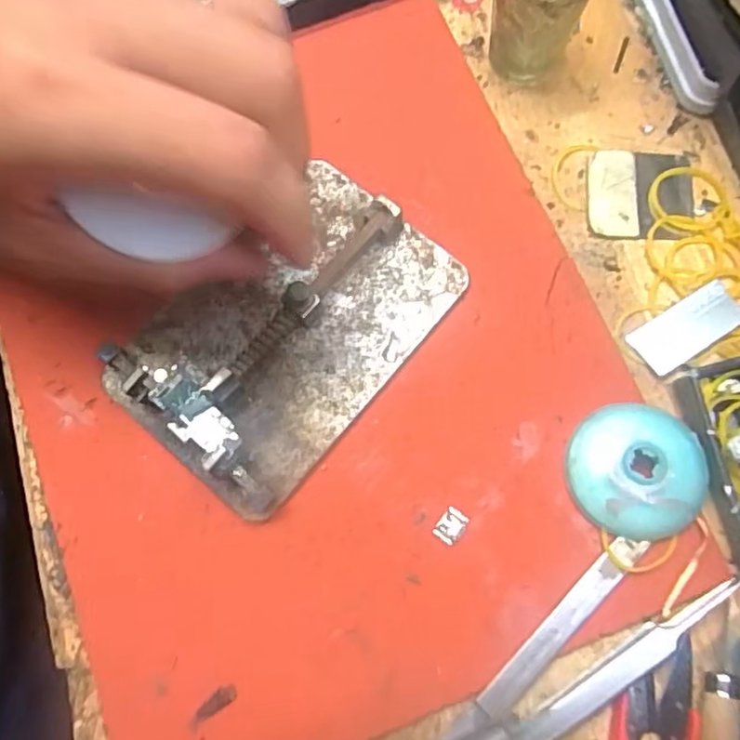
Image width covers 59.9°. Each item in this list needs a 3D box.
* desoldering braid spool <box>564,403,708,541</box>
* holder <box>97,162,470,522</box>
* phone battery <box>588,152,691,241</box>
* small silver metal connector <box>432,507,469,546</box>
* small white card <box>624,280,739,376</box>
[{"bbox_3d":[0.087,0.033,0.211,0.042,0.013,0.043,0,76,2],"label":"desoldering braid spool"},{"bbox_3d":[-0.030,-0.016,0.225,0.079,0.019,0.115,39,80,11],"label":"holder"},{"bbox_3d":[0.103,-0.067,0.244,0.038,0.004,0.036,3,76,3],"label":"phone battery"},{"bbox_3d":[0.027,0.052,0.213,0.009,0.004,0.011,35,80,10],"label":"small silver metal connector"},{"bbox_3d":[0.113,-0.015,0.230,0.038,0.004,0.019,-33,66,3],"label":"small white card"}]

